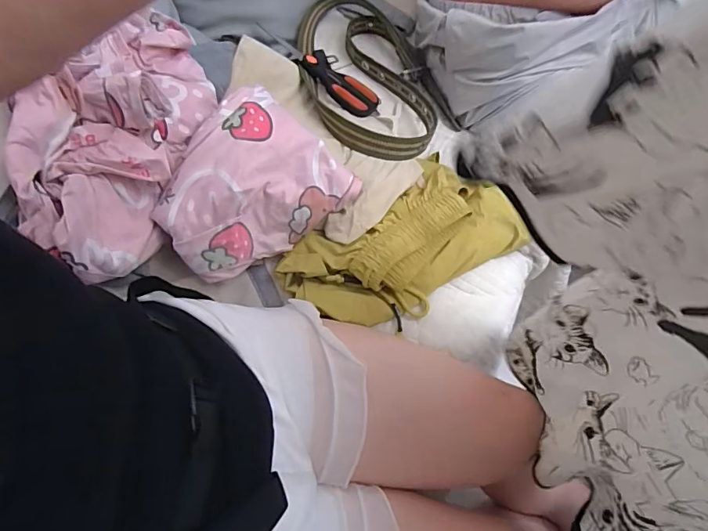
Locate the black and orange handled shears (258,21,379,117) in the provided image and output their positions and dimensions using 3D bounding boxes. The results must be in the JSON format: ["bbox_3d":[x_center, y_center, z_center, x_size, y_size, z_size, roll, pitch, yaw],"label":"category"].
[{"bbox_3d":[-0.041,-0.308,0.733,0.213,0.024,0.082,47,49,12],"label":"black and orange handled shears"}]

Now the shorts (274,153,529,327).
[{"bbox_3d":[0.078,-0.031,0.608,0.324,0.046,0.180,-36,74,-14],"label":"shorts"}]

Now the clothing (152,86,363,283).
[{"bbox_3d":[-0.135,-0.098,0.577,0.216,0.078,0.178,-37,74,-15],"label":"clothing"}]

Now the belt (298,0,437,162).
[{"bbox_3d":[0.015,-0.285,0.710,0.180,0.071,0.316,-16,70,-8],"label":"belt"}]

